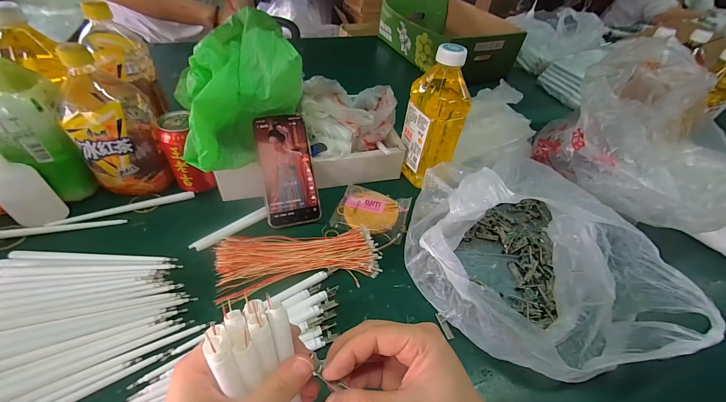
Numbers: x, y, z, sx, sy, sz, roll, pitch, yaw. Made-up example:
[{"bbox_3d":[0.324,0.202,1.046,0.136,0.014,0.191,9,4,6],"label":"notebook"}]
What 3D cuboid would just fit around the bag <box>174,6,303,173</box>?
[{"bbox_3d":[-0.162,-0.134,0.403,0.162,0.168,0.094,-13,49,-19],"label":"bag"}]

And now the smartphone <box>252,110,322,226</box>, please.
[{"bbox_3d":[-0.110,-0.045,0.448,0.075,0.160,0.009,-9,2,-14],"label":"smartphone"}]

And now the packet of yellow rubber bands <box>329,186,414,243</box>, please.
[{"bbox_3d":[0.015,0.018,0.473,0.108,0.012,0.092,12,46,6],"label":"packet of yellow rubber bands"}]

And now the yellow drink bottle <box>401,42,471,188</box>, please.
[{"bbox_3d":[0.111,-0.127,0.480,0.067,0.205,0.079,-14,49,-19],"label":"yellow drink bottle"}]

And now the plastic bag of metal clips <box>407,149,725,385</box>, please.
[{"bbox_3d":[0.217,0.055,0.397,0.307,0.106,0.292,1,46,-5],"label":"plastic bag of metal clips"}]

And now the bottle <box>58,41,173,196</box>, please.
[{"bbox_3d":[-0.339,-0.094,0.422,0.098,0.201,0.086,-31,56,-31],"label":"bottle"}]

